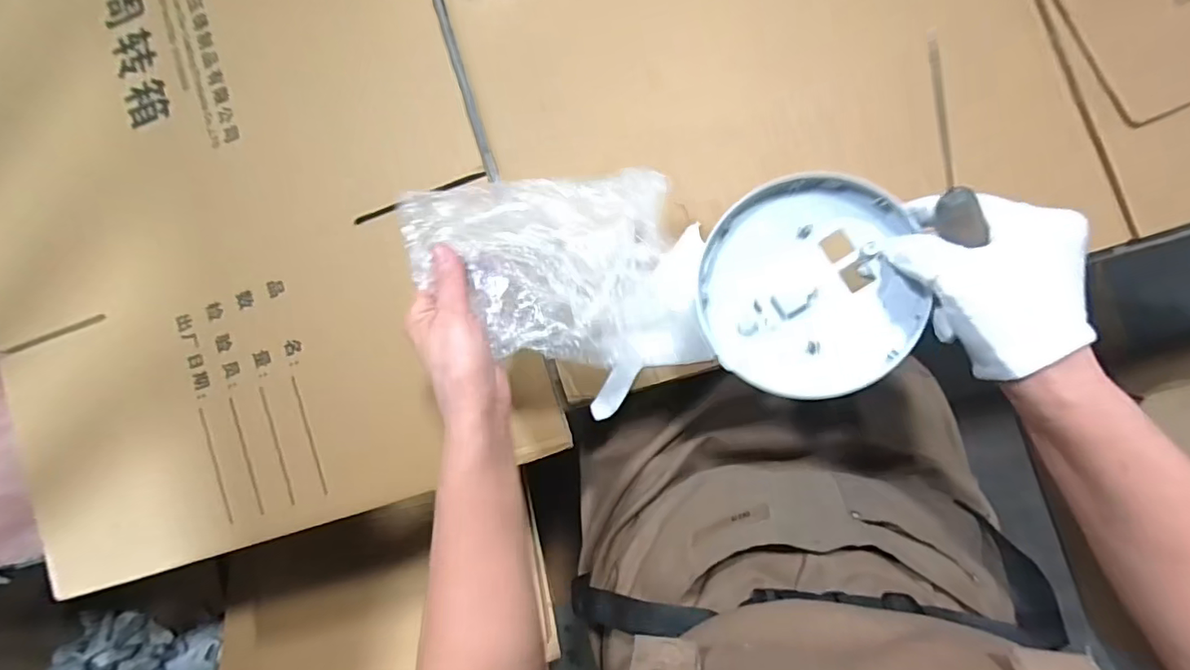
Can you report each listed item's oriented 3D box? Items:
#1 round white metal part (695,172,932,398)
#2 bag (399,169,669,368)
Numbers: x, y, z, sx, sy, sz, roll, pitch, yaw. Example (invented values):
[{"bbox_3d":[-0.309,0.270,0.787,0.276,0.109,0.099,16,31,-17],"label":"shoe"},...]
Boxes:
[{"bbox_3d":[0.134,-0.029,0.352,0.132,0.030,0.132,1,94,18],"label":"round white metal part"},{"bbox_3d":[-0.042,-0.048,0.385,0.176,0.061,0.132,-1,89,8],"label":"bag"}]

